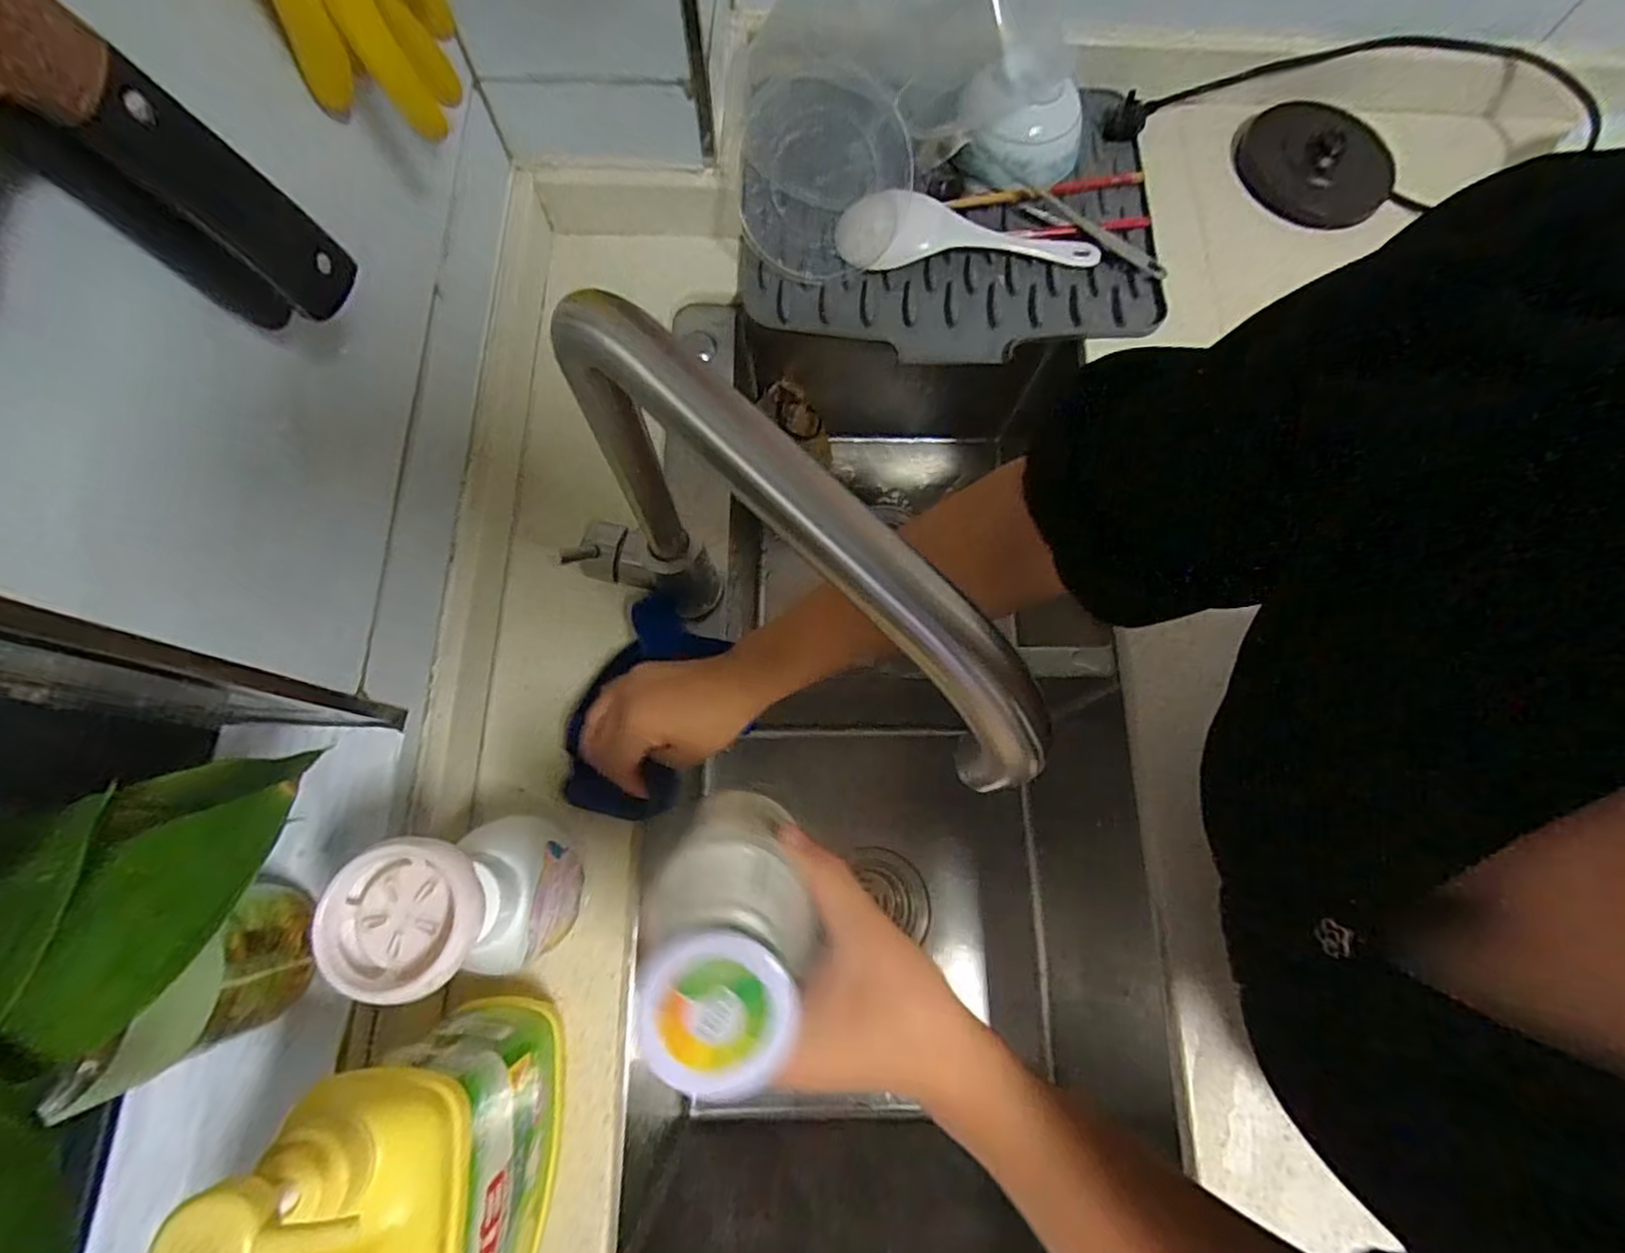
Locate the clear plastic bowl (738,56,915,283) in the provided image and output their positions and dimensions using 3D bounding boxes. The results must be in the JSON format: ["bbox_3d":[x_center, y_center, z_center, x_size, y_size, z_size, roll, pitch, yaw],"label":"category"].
[{"bbox_3d":[0.008,-0.363,0.558,0.135,0.143,0.045,4,30,-7],"label":"clear plastic bowl"}]

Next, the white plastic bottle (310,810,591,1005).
[{"bbox_3d":[-0.176,0.146,0.368,0.061,0.177,0.082,-6,74,-5],"label":"white plastic bottle"}]

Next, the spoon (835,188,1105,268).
[{"bbox_3d":[0.133,-0.337,0.584,0.222,0.042,0.053,-2,74,-3],"label":"spoon"}]

